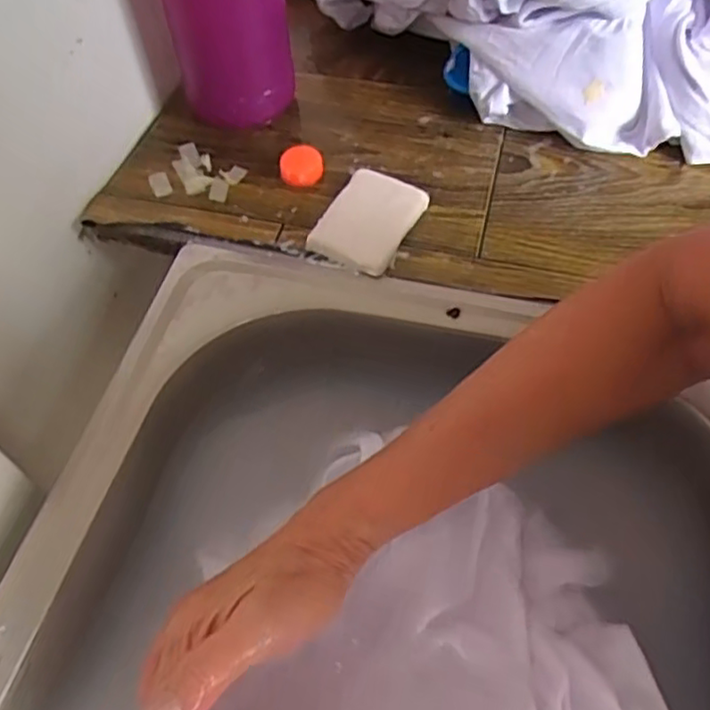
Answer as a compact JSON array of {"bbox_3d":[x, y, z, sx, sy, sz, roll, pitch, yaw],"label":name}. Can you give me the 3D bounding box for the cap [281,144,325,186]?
[{"bbox_3d":[-0.040,-0.140,0.496,0.031,0.018,0.028,3,57,4],"label":"cap"}]

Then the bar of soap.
[{"bbox_3d":[0.010,-0.094,0.465,0.055,0.016,0.079,23,61,17],"label":"bar of soap"}]

